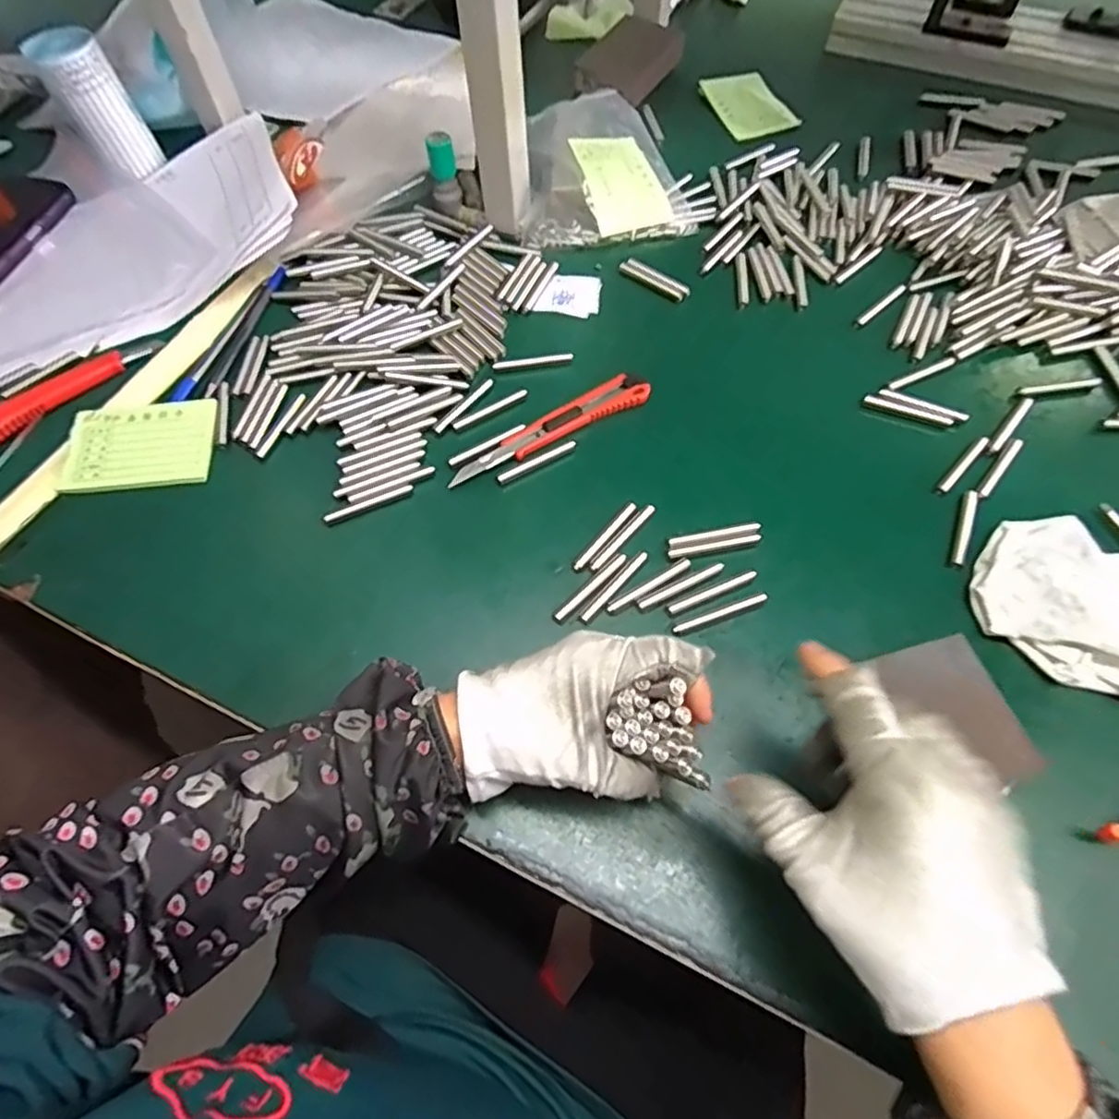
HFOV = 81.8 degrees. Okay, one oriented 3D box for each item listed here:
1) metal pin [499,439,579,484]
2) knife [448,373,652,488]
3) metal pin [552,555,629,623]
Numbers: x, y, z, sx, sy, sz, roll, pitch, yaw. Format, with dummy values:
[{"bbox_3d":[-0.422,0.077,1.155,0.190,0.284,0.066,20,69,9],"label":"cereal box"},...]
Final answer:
[{"bbox_3d":[-0.015,-0.066,0.429,0.058,0.004,0.007,-26,65,-13],"label":"metal pin"},{"bbox_3d":[-0.006,-0.090,0.442,0.148,0.011,0.026,-27,65,-13],"label":"knife"},{"bbox_3d":[0.018,0.016,0.385,0.008,0.004,0.059,40,69,20],"label":"metal pin"}]

